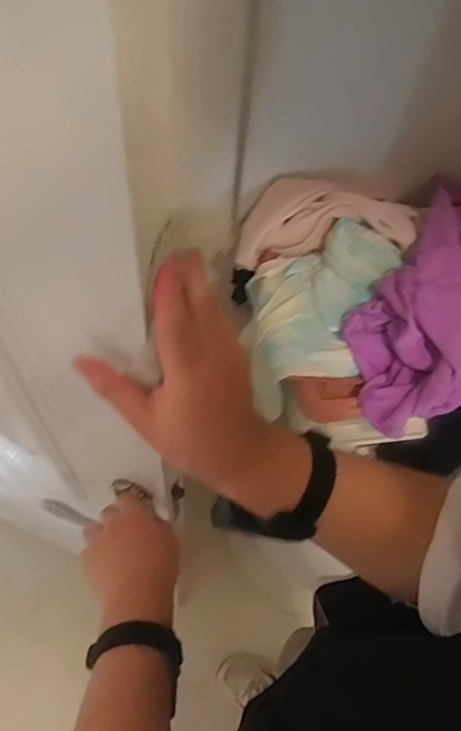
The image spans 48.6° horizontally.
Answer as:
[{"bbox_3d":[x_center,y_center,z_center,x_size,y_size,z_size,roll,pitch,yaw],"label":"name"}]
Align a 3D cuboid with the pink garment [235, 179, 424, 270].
[{"bbox_3d":[0.158,-0.240,0.846,0.306,0.099,0.113,-3,57,10],"label":"pink garment"}]

